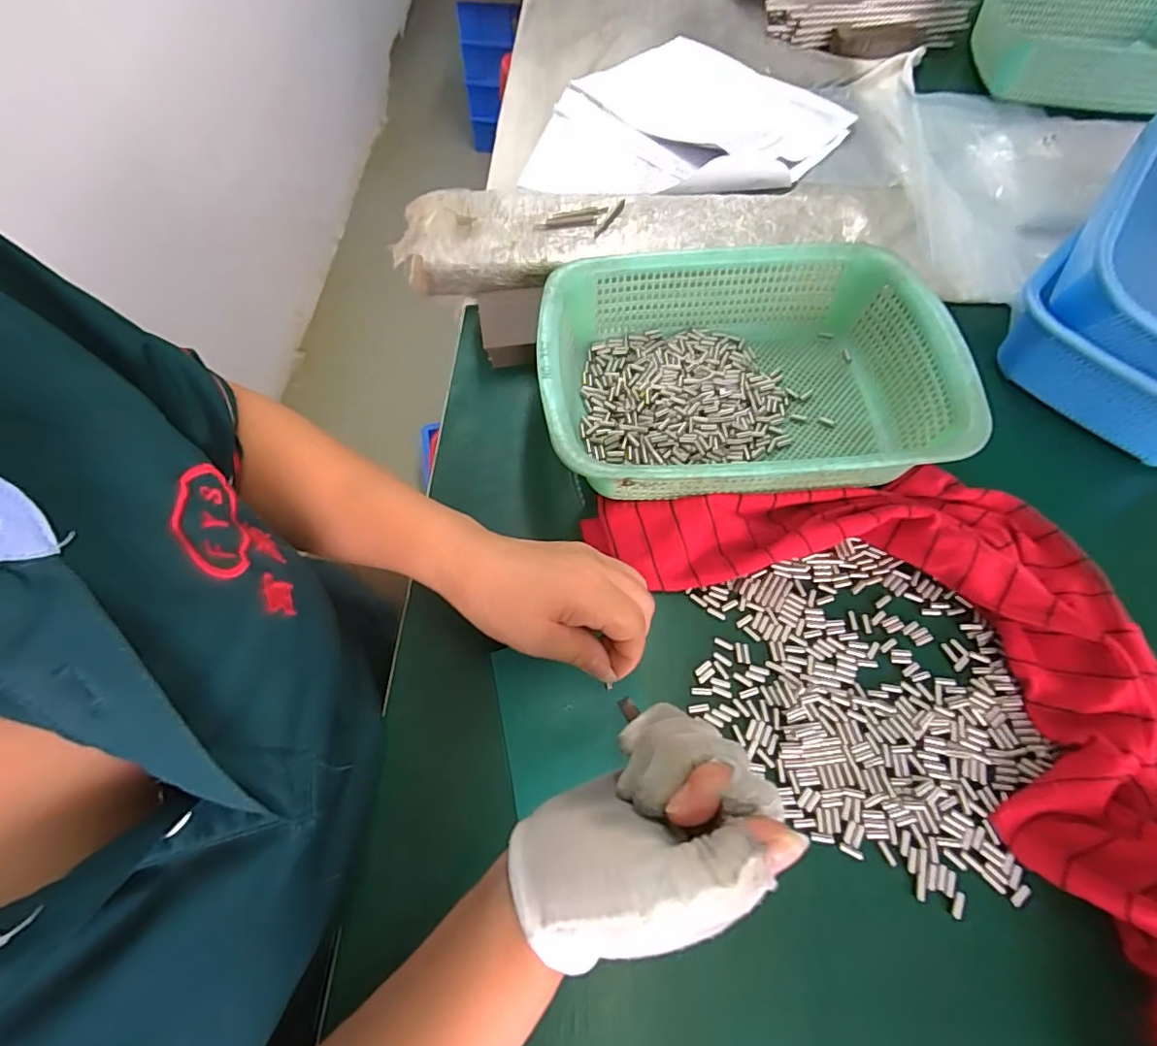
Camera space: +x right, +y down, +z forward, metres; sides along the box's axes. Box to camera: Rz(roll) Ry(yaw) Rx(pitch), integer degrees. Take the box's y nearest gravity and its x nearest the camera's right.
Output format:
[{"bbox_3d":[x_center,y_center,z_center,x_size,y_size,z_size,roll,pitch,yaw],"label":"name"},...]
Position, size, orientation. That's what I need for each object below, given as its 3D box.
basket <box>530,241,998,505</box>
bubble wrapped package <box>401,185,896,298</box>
[{"bbox_3d":[0.121,-0.114,0.433,0.292,0.087,0.217,-2,63,-2],"label":"basket"},{"bbox_3d":[0.054,-0.281,0.543,0.457,0.040,0.113,-5,63,-3],"label":"bubble wrapped package"}]

